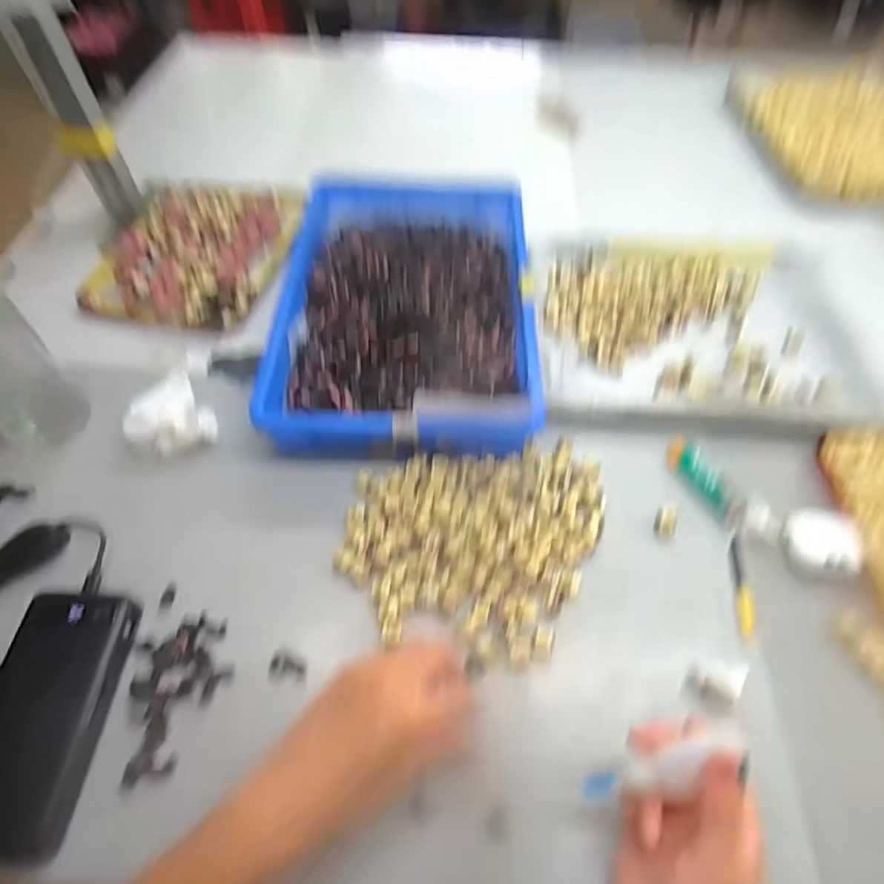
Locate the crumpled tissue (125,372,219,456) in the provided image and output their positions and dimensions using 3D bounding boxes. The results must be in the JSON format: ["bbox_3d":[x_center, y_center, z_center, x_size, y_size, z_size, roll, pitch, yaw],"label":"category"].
[{"bbox_3d":[-0.249,-0.022,0.489,0.066,0.035,0.078,-33,62,-20],"label":"crumpled tissue"}]

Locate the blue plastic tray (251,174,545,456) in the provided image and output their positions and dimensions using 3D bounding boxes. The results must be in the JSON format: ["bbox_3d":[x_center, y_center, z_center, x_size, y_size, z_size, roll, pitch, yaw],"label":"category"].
[{"bbox_3d":[-0.034,-0.155,0.564,0.245,0.056,0.379,0,56,0],"label":"blue plastic tray"}]

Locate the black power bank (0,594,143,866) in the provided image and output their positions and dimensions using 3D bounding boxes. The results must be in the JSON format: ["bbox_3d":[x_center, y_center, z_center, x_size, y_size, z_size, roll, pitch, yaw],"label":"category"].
[{"bbox_3d":[-0.265,0.181,0.356,0.075,0.026,0.153,2,56,1],"label":"black power bank"}]

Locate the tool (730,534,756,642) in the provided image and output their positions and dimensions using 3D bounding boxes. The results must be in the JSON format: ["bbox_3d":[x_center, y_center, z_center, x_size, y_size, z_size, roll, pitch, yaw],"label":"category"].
[{"bbox_3d":[0.239,0.114,0.427,0.011,0.009,0.080,6,56,4],"label":"tool"}]

